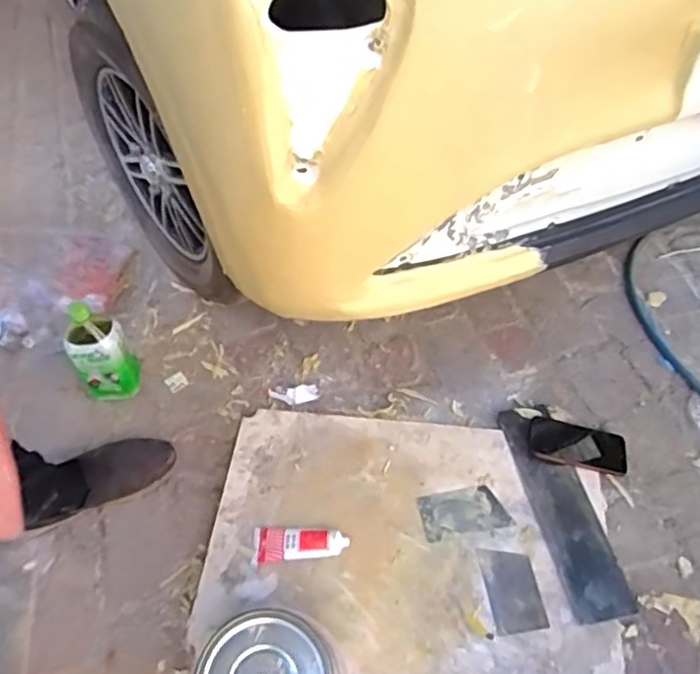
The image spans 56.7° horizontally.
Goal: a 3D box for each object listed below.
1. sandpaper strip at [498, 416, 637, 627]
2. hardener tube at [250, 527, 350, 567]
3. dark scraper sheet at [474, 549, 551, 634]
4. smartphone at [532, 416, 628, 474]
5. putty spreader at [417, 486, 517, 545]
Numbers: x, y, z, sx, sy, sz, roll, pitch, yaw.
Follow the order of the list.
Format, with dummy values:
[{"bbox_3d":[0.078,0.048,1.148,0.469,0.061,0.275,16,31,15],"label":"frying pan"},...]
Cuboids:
[{"bbox_3d":[0.321,0.256,0.991,0.089,0.011,0.339,-10,53,-6],"label":"sandpaper strip"},{"bbox_3d":[-0.074,0.301,0.949,0.138,0.030,0.051,-3,52,0],"label":"hardener tube"},{"bbox_3d":[0.229,0.356,0.917,0.072,0.004,0.114,-7,53,-3],"label":"dark scraper sheet"},{"bbox_3d":[0.369,0.175,1.049,0.148,0.011,0.077,12,57,7],"label":"smartphone"},{"bbox_3d":[0.172,0.266,0.988,0.129,0.005,0.072,-11,53,-6],"label":"putty spreader"}]

